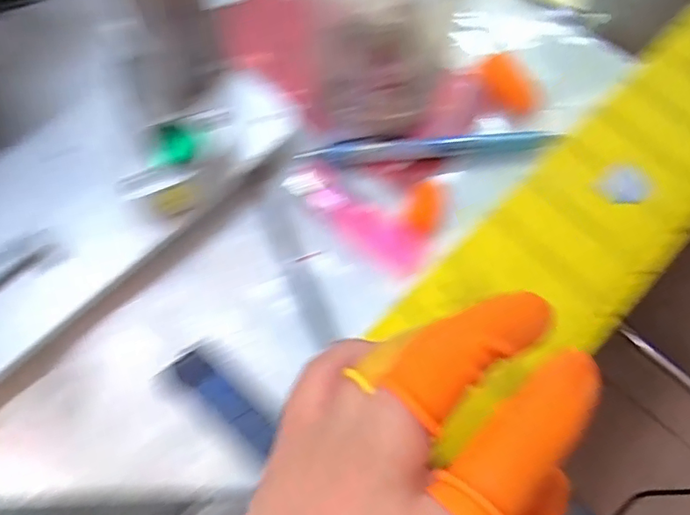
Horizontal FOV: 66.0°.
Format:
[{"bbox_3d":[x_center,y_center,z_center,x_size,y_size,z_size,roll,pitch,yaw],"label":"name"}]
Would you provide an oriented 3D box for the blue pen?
[{"bbox_3d":[0.044,-0.063,0.300,0.134,0.007,0.014,-3,68,-7],"label":"blue pen"}]

